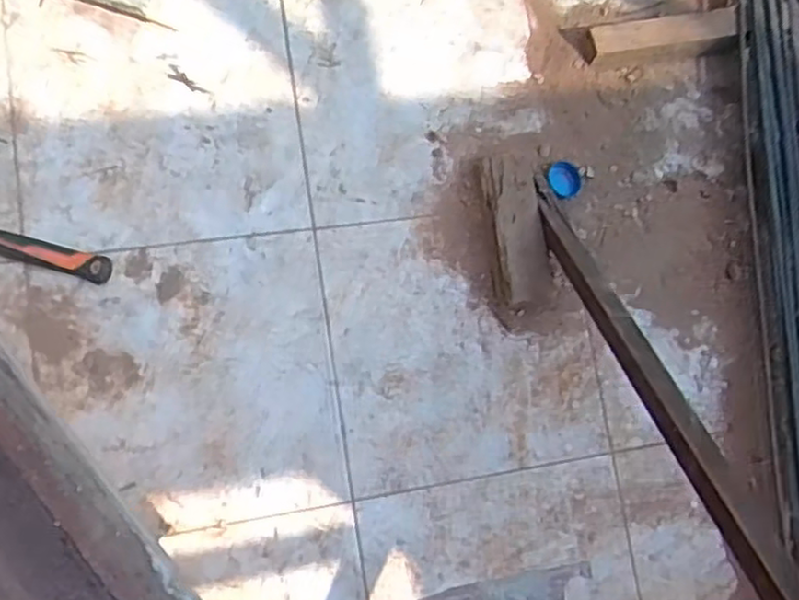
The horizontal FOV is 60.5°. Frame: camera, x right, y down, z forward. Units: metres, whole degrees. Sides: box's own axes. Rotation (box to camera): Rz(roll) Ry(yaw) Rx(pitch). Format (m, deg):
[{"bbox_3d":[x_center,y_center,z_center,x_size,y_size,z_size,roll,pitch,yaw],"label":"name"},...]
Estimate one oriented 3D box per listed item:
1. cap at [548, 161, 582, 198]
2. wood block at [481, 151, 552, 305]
[{"bbox_3d":[0.248,-0.182,1.031,0.050,0.008,0.053,1,84,-6],"label":"cap"},{"bbox_3d":[0.167,-0.105,1.000,0.086,0.055,0.235,-4,82,-11],"label":"wood block"}]

